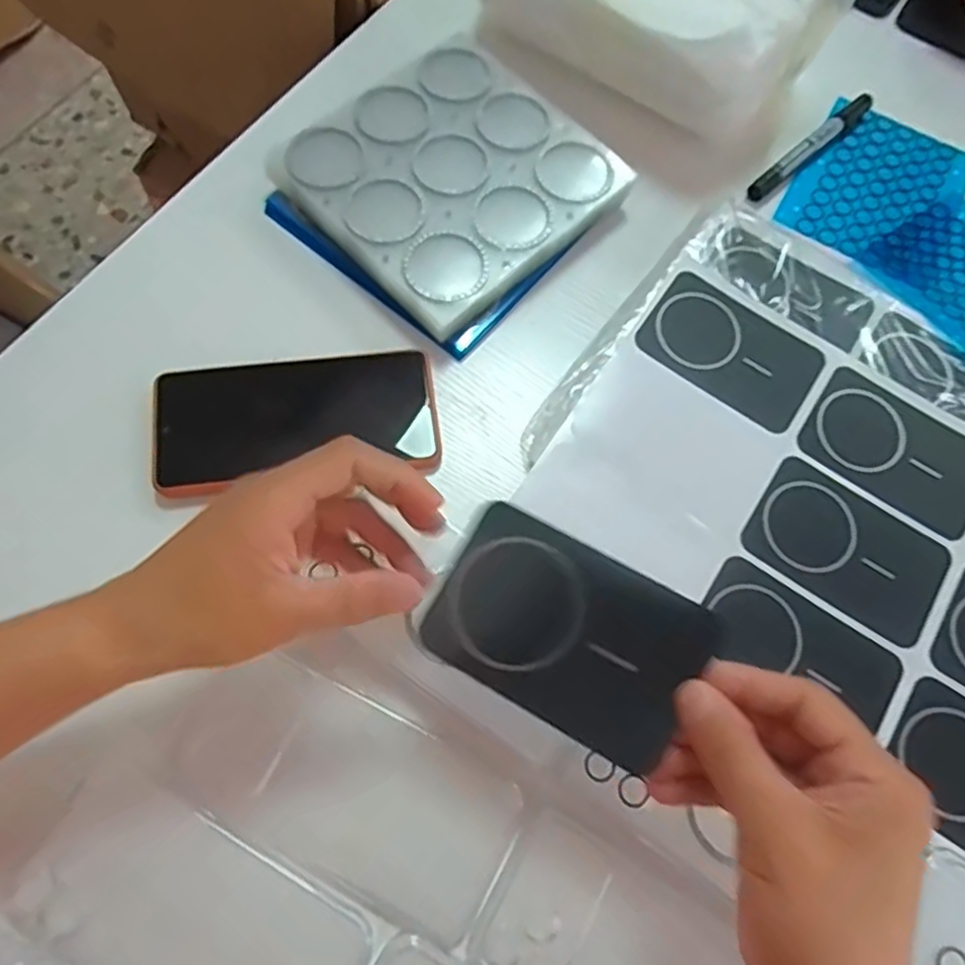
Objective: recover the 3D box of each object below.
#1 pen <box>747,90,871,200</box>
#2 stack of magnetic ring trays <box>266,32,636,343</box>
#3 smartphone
[{"bbox_3d":[0.244,-0.249,0.506,0.137,0.011,0.015,-39,75,-16],"label":"pen"},{"bbox_3d":[-0.021,-0.204,0.462,0.180,0.037,0.174,-39,74,-16],"label":"stack of magnetic ring trays"},{"bbox_3d":[-0.109,-0.037,0.406,0.162,0.014,0.075,-6,68,-5],"label":"smartphone"}]

